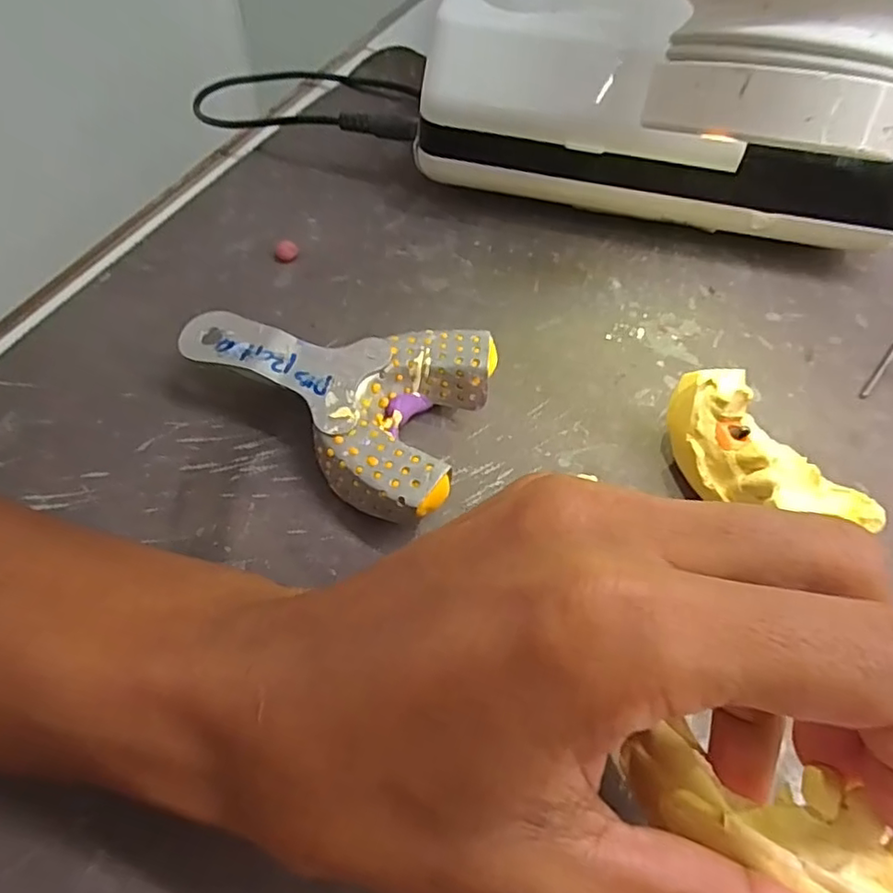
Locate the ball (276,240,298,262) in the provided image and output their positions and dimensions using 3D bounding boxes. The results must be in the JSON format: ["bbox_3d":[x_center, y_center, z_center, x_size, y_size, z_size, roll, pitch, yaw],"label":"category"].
[{"bbox_3d":[-0.064,-0.079,0.244,0.009,0.007,0.008,-14,61,-11],"label":"ball"}]

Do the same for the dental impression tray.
[{"bbox_3d":[-0.038,-0.015,0.197,0.094,0.025,0.067,17,60,7],"label":"dental impression tray"}]

